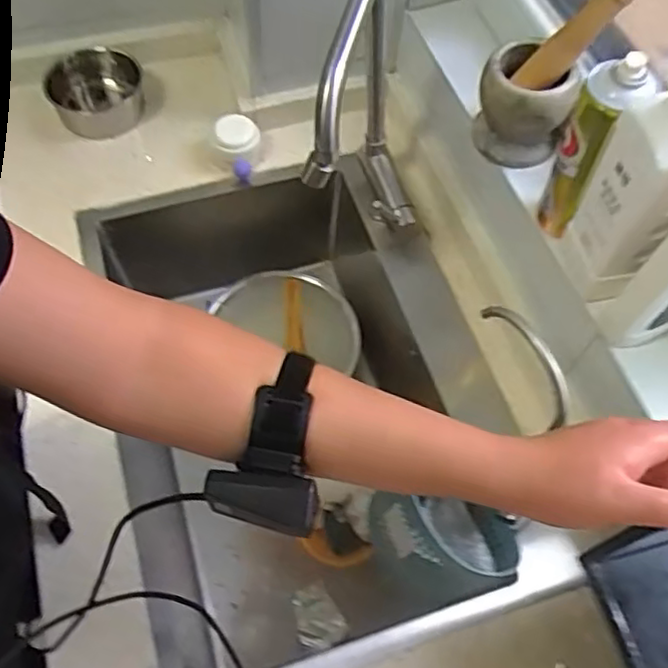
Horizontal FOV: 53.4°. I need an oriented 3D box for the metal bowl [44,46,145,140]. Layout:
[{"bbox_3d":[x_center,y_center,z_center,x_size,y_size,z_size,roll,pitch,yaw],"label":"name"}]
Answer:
[{"bbox_3d":[-0.337,-0.343,0.957,0.127,0.068,0.122,1,61,-2],"label":"metal bowl"}]

